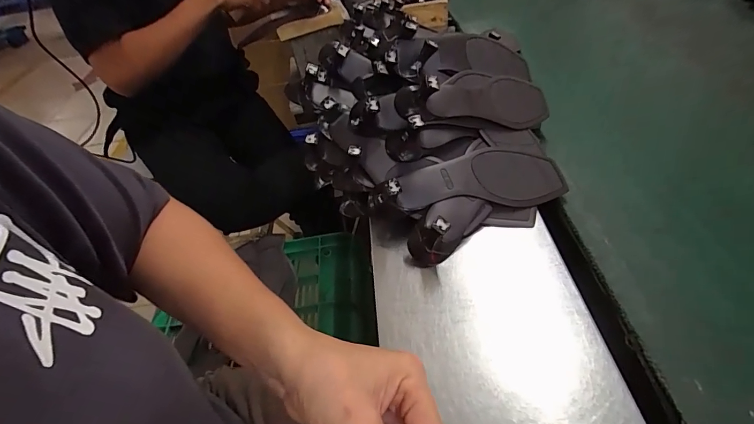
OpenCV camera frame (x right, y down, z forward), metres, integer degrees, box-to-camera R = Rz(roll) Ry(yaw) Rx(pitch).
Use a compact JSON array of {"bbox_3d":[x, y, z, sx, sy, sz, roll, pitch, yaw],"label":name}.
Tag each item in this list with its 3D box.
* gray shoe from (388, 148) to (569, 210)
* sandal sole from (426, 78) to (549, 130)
[{"bbox_3d":[0.121,-0.036,0.469,0.209,0.055,0.073,-10,45,2],"label":"gray shoe"},{"bbox_3d":[0.148,-0.139,0.506,0.205,0.011,0.076,-9,73,-28],"label":"sandal sole"}]

